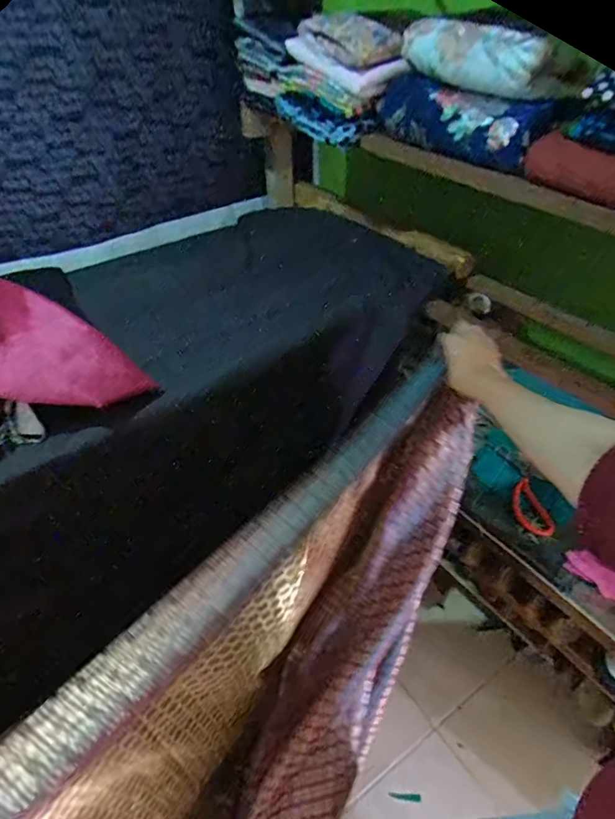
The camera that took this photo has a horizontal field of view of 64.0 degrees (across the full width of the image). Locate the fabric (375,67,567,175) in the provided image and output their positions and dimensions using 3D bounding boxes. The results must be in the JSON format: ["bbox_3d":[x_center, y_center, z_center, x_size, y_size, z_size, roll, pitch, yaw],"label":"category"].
[{"bbox_3d":[0.235,-0.457,0.779,0.075,0.084,0.294,-23,47,-24],"label":"fabric"}]

